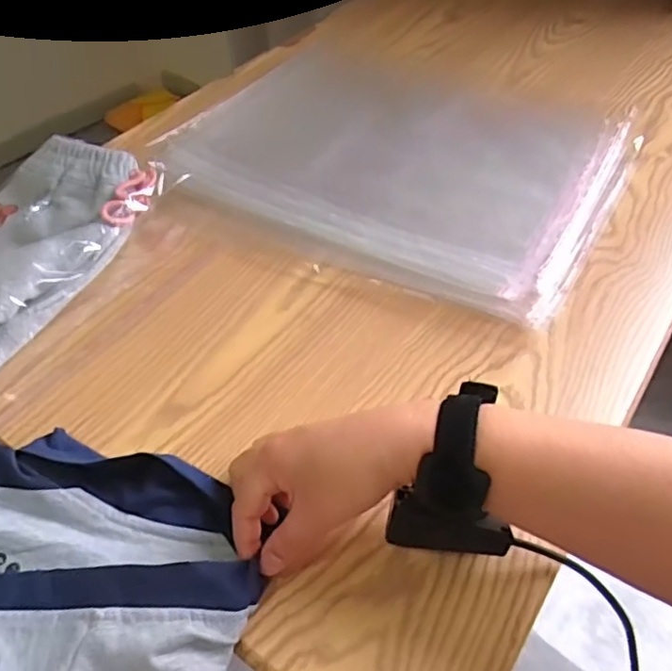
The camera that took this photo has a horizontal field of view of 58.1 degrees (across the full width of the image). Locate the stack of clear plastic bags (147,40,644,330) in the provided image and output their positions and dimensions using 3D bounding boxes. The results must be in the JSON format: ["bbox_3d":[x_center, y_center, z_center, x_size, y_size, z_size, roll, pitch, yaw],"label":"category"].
[{"bbox_3d":[0.064,-0.181,0.617,0.406,0.032,0.341,26,54,21],"label":"stack of clear plastic bags"}]

